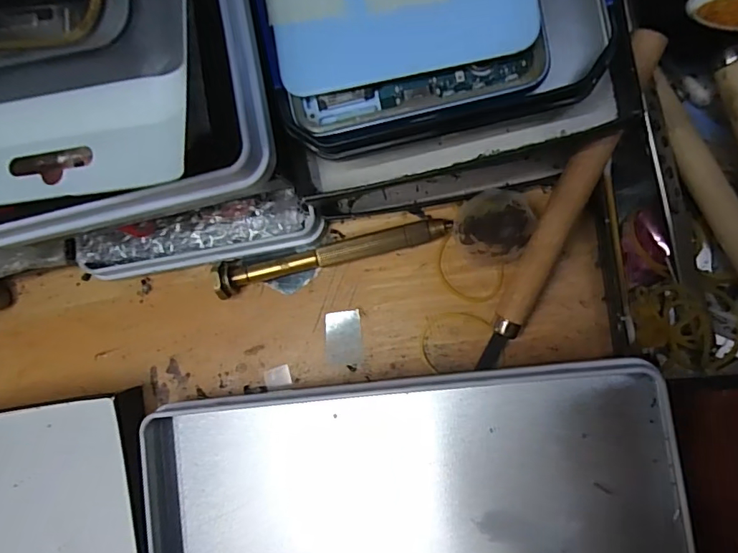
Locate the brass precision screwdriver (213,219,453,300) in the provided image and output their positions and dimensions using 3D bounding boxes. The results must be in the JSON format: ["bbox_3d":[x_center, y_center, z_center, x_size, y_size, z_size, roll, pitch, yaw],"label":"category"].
[{"bbox_3d":[-0.015,-0.010,0.195,0.092,0.013,0.012,-15,84,7],"label":"brass precision screwdriver"}]

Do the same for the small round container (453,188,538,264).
[{"bbox_3d":[0.046,-0.018,0.185,0.028,0.015,0.024,1,86,9],"label":"small round container"}]

